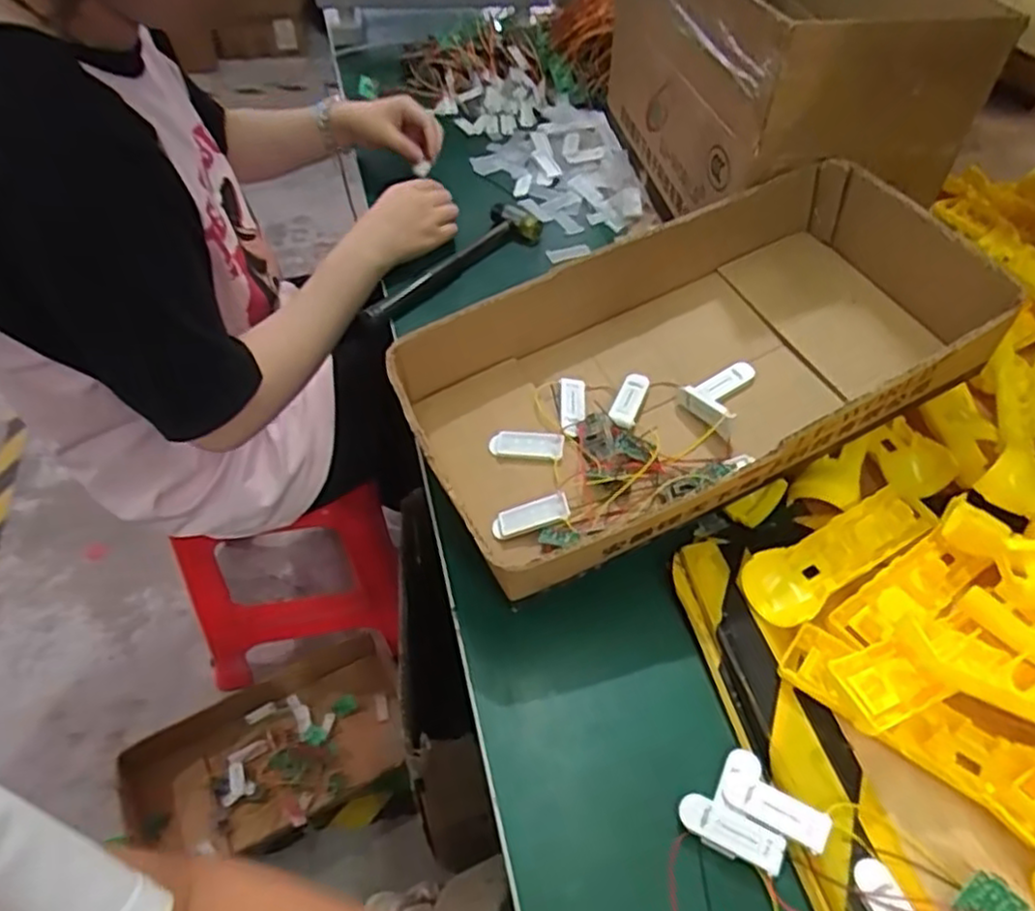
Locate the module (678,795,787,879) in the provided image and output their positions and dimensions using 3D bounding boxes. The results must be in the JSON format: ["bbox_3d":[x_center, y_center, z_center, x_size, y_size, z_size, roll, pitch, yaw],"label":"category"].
[{"bbox_3d":[0.119,0.212,0.396,0.057,0.010,0.020,23,56,21],"label":"module"}]

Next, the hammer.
[{"bbox_3d":[-0.067,-0.200,0.743,0.052,0.029,0.230,34,61,27],"label":"hammer"}]

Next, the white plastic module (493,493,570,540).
[{"bbox_3d":[0.009,0.045,0.512,0.057,0.008,0.022,-20,51,7],"label":"white plastic module"}]

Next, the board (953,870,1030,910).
[{"bbox_3d":[0.240,0.233,0.360,0.032,0.004,0.025,-45,58,-3],"label":"board"}]

